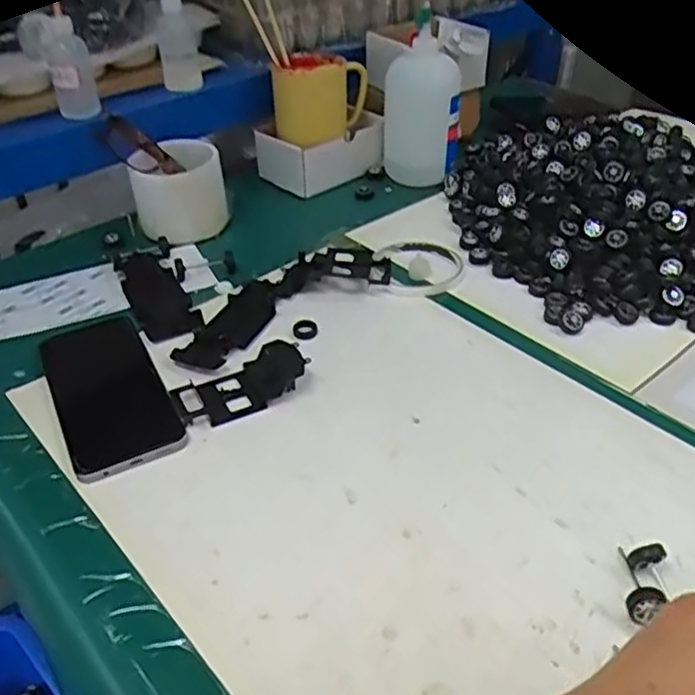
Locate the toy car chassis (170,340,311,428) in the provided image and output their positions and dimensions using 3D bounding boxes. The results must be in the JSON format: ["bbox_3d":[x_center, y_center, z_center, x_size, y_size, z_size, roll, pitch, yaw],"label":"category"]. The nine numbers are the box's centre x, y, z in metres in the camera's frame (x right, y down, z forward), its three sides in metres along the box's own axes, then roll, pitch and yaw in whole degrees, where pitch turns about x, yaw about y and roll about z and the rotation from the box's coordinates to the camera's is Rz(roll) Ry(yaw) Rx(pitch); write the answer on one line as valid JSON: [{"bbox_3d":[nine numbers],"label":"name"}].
[{"bbox_3d":[-0.078,0.025,0.508,0.096,0.013,0.048,-24,43,-25],"label":"toy car chassis"}]

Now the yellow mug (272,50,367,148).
[{"bbox_3d":[-0.031,-0.276,0.774,0.072,0.079,0.099,14,41,21],"label":"yellow mug"}]

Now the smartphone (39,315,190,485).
[{"bbox_3d":[-0.177,0.029,0.515,0.075,0.010,0.174,-20,41,-20],"label":"smartphone"}]

